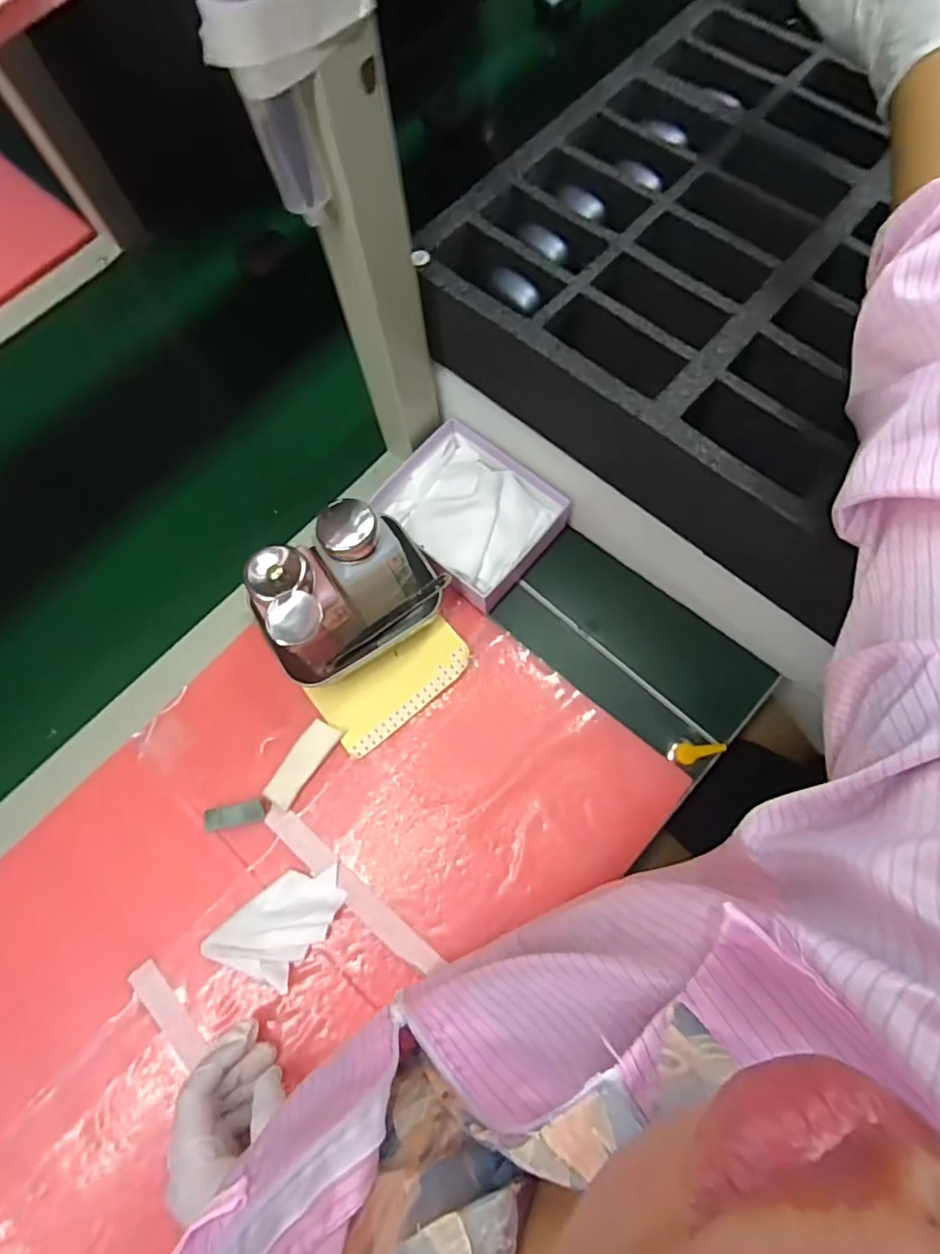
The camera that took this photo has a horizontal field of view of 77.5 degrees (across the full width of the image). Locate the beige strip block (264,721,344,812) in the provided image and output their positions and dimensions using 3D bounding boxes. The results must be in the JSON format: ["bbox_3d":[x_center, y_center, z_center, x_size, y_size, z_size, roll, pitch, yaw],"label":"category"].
[{"bbox_3d":[-0.128,0.103,0.446,0.024,0.006,0.070,33,76,12],"label":"beige strip block"}]

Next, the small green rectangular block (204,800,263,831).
[{"bbox_3d":[-0.175,0.140,0.436,0.041,0.012,0.015,-13,72,-2],"label":"small green rectangular block"}]

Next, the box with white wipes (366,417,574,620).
[{"bbox_3d":[0.000,-0.097,0.491,0.136,0.030,0.113,42,79,14],"label":"box with white wipes"}]

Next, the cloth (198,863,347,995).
[{"bbox_3d":[-0.134,0.207,0.413,0.062,0.008,0.088,34,77,13],"label":"cloth"}]

